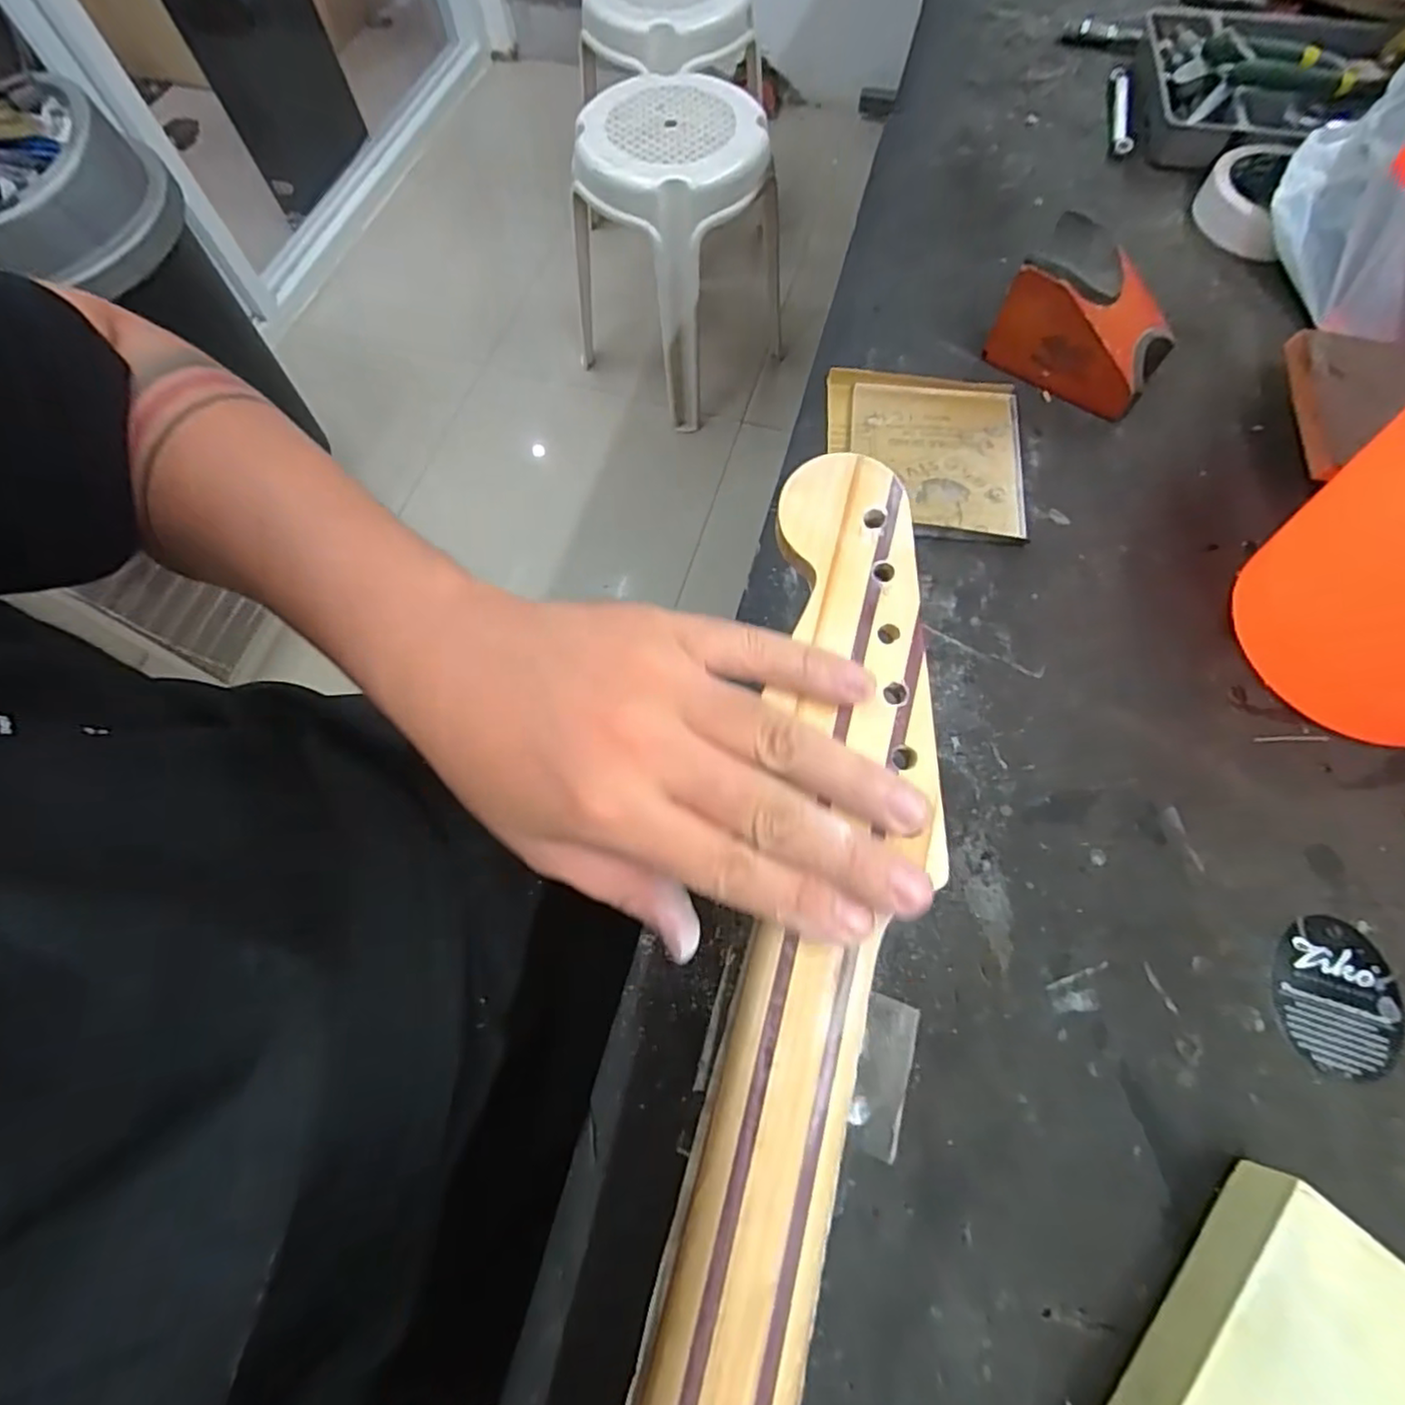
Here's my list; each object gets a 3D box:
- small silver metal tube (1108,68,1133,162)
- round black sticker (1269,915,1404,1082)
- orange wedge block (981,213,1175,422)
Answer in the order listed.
[{"bbox_3d":[0.338,-0.482,0.531,0.015,0.010,0.130,10,68,6],"label":"small silver metal tube"},{"bbox_3d":[0.277,0.128,0.285,0.052,0.004,0.062,-4,68,0],"label":"round black sticker"},{"bbox_3d":[0.239,-0.235,0.401,0.095,0.065,0.060,34,72,14],"label":"orange wedge block"}]

